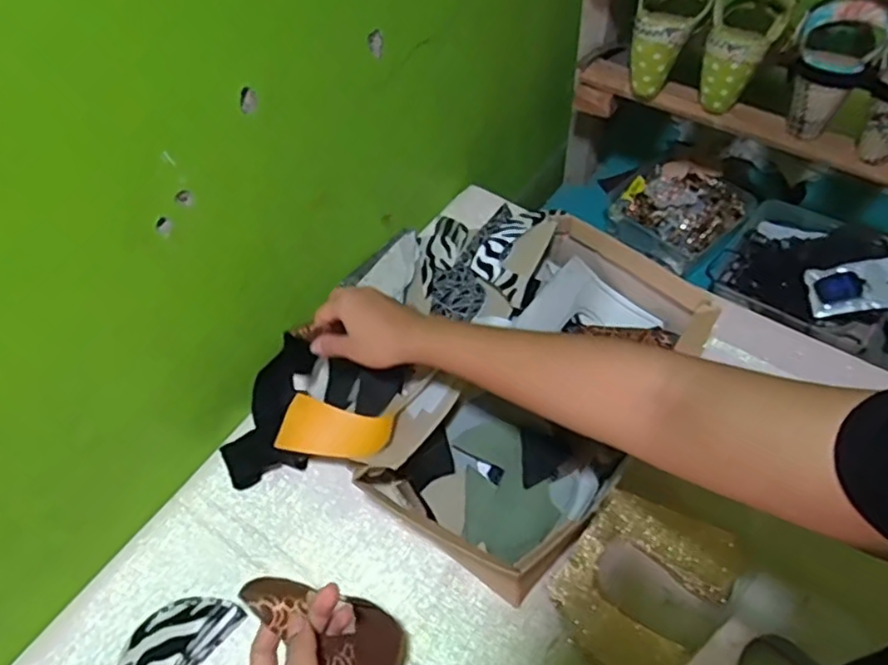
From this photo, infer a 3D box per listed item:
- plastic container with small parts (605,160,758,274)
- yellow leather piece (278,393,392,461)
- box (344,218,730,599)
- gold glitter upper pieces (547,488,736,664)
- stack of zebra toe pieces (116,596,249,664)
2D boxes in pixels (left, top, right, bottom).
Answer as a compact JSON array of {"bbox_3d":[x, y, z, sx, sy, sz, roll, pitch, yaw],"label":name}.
[{"bbox_3d":[0.337,-0.174,0.925,0.165,0.052,0.150,-37,60,-21],"label":"plastic container with small parts"},{"bbox_3d":[-0.098,0.090,0.590,0.097,0.006,0.048,13,82,-1],"label":"yellow leather piece"},{"bbox_3d":[0.093,0.066,0.615,0.183,0.108,0.340,31,61,23],"label":"box"},{"bbox_3d":[0.169,0.213,0.555,0.121,0.024,0.159,33,62,24],"label":"gold glitter upper pieces"},{"bbox_3d":[-0.232,0.268,0.542,0.056,0.035,0.119,28,61,22],"label":"stack of zebra toe pieces"}]

